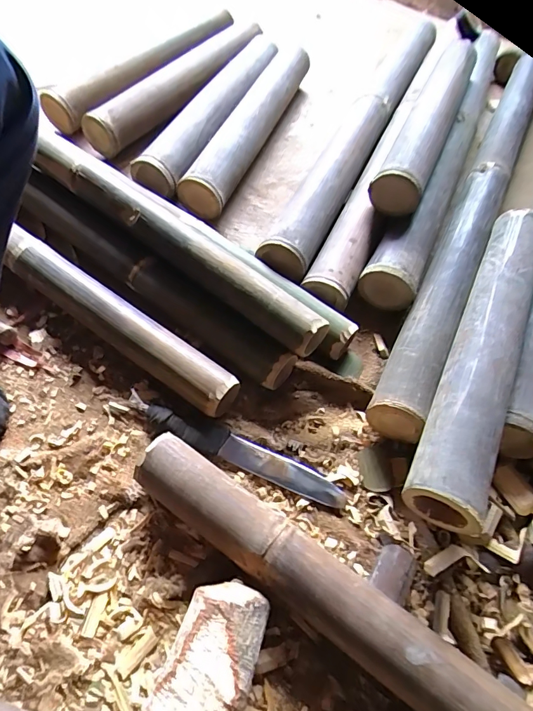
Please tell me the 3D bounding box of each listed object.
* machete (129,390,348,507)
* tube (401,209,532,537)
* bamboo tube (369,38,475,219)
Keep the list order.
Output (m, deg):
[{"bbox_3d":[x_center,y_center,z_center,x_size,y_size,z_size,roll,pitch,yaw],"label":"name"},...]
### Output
[{"bbox_3d":[-0.040,0.112,0.503,0.280,0.017,0.034,21,58,10],"label":"machete"},{"bbox_3d":[0.277,-0.025,0.520,0.074,0.064,0.482,25,60,12],"label":"tube"},{"bbox_3d":[0.308,-0.441,0.767,0.078,0.087,0.534,24,60,11],"label":"bamboo tube"}]

